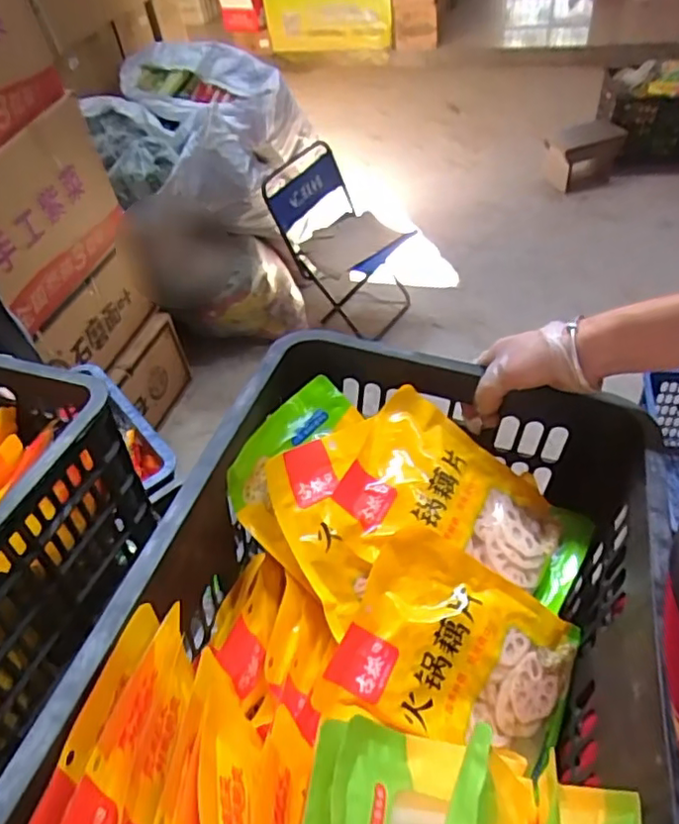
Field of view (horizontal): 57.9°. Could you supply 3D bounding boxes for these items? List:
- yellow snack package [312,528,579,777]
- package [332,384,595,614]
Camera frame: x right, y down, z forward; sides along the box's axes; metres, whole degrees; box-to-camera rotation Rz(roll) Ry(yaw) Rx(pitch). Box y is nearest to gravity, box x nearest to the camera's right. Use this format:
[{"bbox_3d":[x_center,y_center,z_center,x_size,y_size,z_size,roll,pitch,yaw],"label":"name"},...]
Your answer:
[{"bbox_3d":[0.096,0.176,0.462,0.184,0.026,0.118,29,70,-5],"label":"yellow snack package"},{"bbox_3d":[0.107,0.080,0.510,0.210,0.033,0.141,28,60,-4],"label":"package"}]

